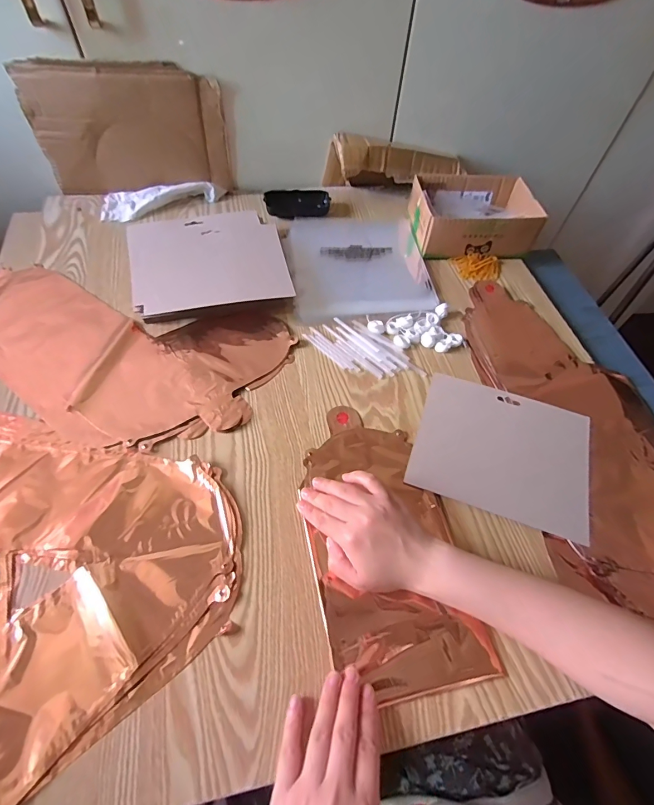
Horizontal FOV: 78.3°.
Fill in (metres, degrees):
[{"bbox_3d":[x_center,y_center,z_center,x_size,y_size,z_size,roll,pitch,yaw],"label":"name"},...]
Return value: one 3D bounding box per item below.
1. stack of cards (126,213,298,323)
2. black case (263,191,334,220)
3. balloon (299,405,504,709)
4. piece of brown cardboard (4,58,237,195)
[{"bbox_3d":[-0.164,-0.193,0.569,0.204,0.039,0.180,-9,57,-10],"label":"stack of cards"},{"bbox_3d":[-0.049,-0.337,0.683,0.109,0.023,0.056,-11,58,-11],"label":"black case"},{"bbox_3d":[0.053,0.129,0.410,0.141,0.017,0.282,-9,57,-9],"label":"balloon"},{"bbox_3d":[-0.297,-0.412,0.622,0.275,0.183,0.017,-7,57,-8],"label":"piece of brown cardboard"}]

